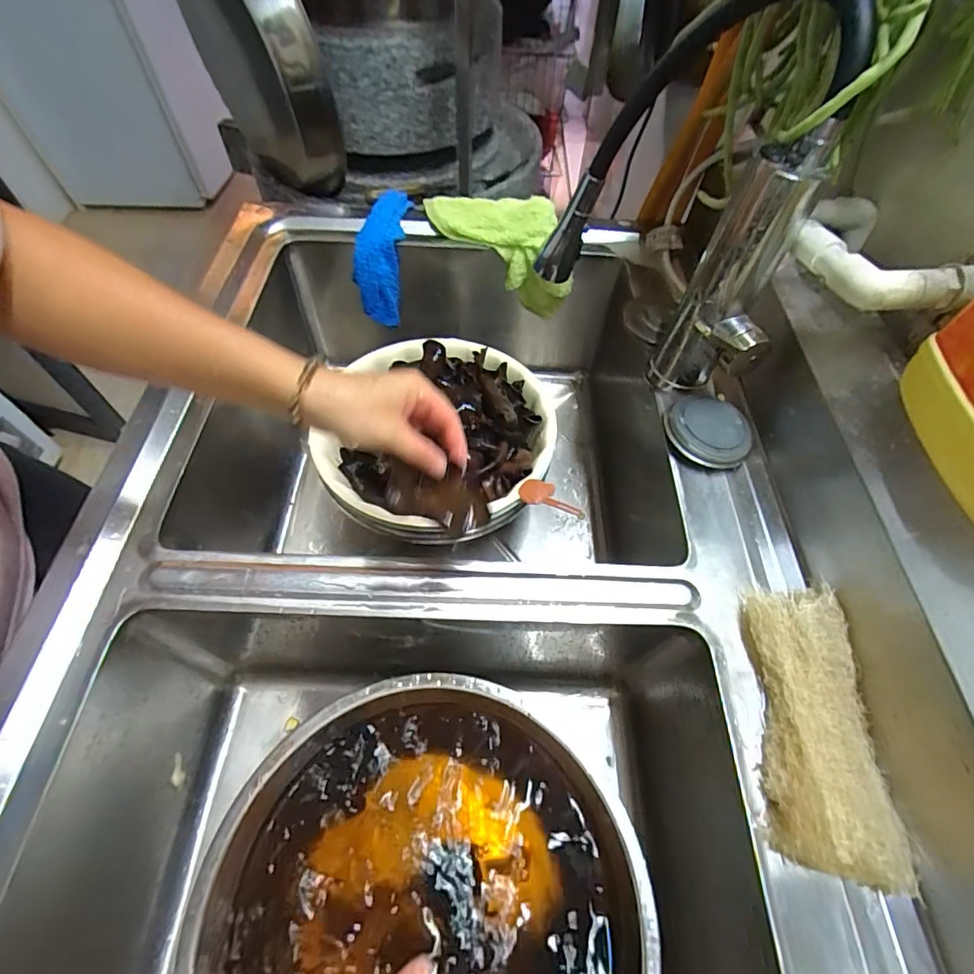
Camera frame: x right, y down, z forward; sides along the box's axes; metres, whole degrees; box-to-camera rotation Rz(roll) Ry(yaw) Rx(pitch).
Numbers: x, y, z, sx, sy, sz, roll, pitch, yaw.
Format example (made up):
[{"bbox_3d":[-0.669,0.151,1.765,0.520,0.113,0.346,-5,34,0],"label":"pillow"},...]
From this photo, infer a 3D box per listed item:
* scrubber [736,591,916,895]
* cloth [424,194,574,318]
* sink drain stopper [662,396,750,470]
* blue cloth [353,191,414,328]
[{"bbox_3d":[0.224,0.153,0.340,0.068,0.048,0.185,7,57,4],"label":"scrubber"},{"bbox_3d":[0.015,-0.329,0.702,0.213,0.128,0.084,24,60,14],"label":"cloth"},{"bbox_3d":[0.215,-0.057,0.482,0.080,0.020,0.077,0,57,0],"label":"sink drain stopper"},{"bbox_3d":[-0.142,-0.318,0.707,0.059,0.136,0.124,8,57,4],"label":"blue cloth"}]

